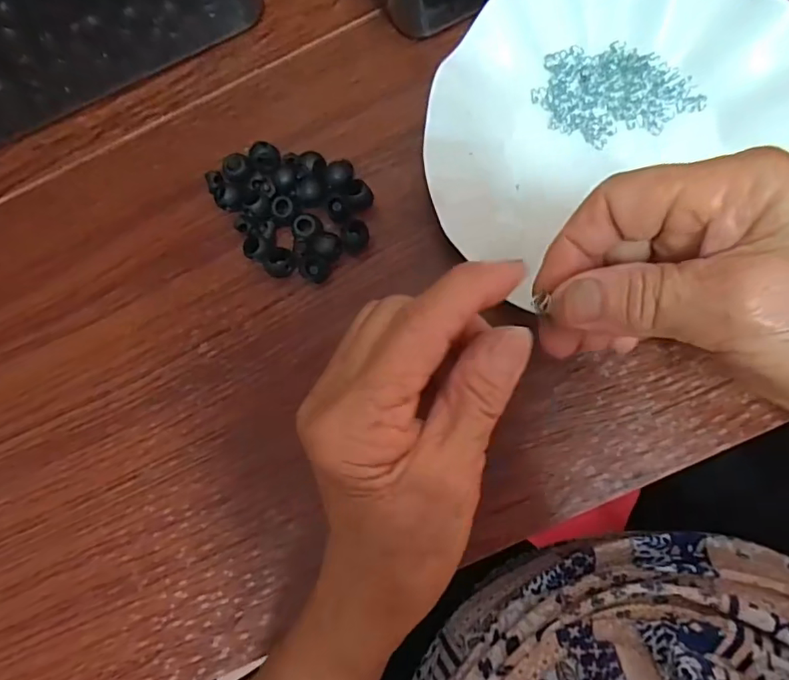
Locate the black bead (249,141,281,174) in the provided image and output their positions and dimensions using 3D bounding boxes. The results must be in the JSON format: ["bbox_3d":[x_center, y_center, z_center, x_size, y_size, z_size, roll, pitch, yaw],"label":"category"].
[{"bbox_3d":[-0.070,-0.098,0.291,0.015,0.015,0.015,-1,82,5],"label":"black bead"}]

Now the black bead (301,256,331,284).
[{"bbox_3d":[-0.041,-0.037,0.278,0.014,0.010,0.013,-1,82,5],"label":"black bead"}]

